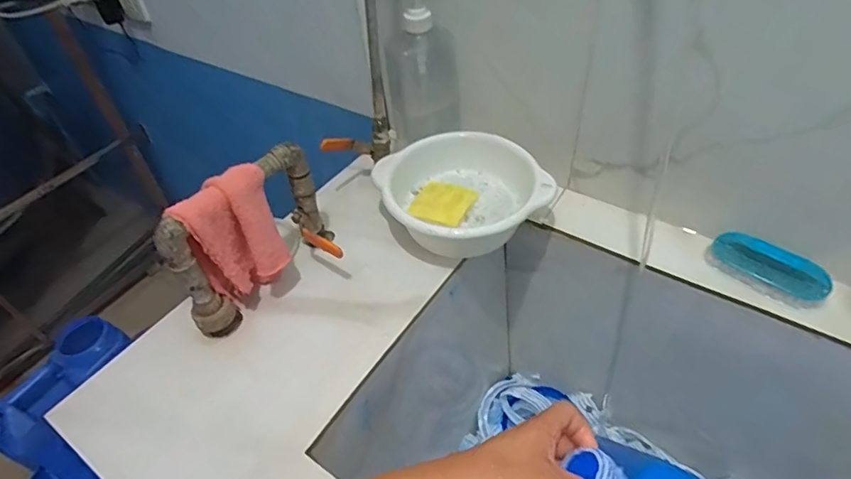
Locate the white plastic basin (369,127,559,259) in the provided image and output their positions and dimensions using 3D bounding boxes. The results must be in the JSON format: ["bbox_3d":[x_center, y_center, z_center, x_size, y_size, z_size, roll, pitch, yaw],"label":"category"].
[{"bbox_3d":[0.049,-0.050,0.673,0.190,0.092,0.184,-3,46,3],"label":"white plastic basin"}]

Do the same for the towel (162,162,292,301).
[{"bbox_3d":[-0.211,0.011,0.582,0.098,0.178,0.055,-28,50,-20],"label":"towel"}]

